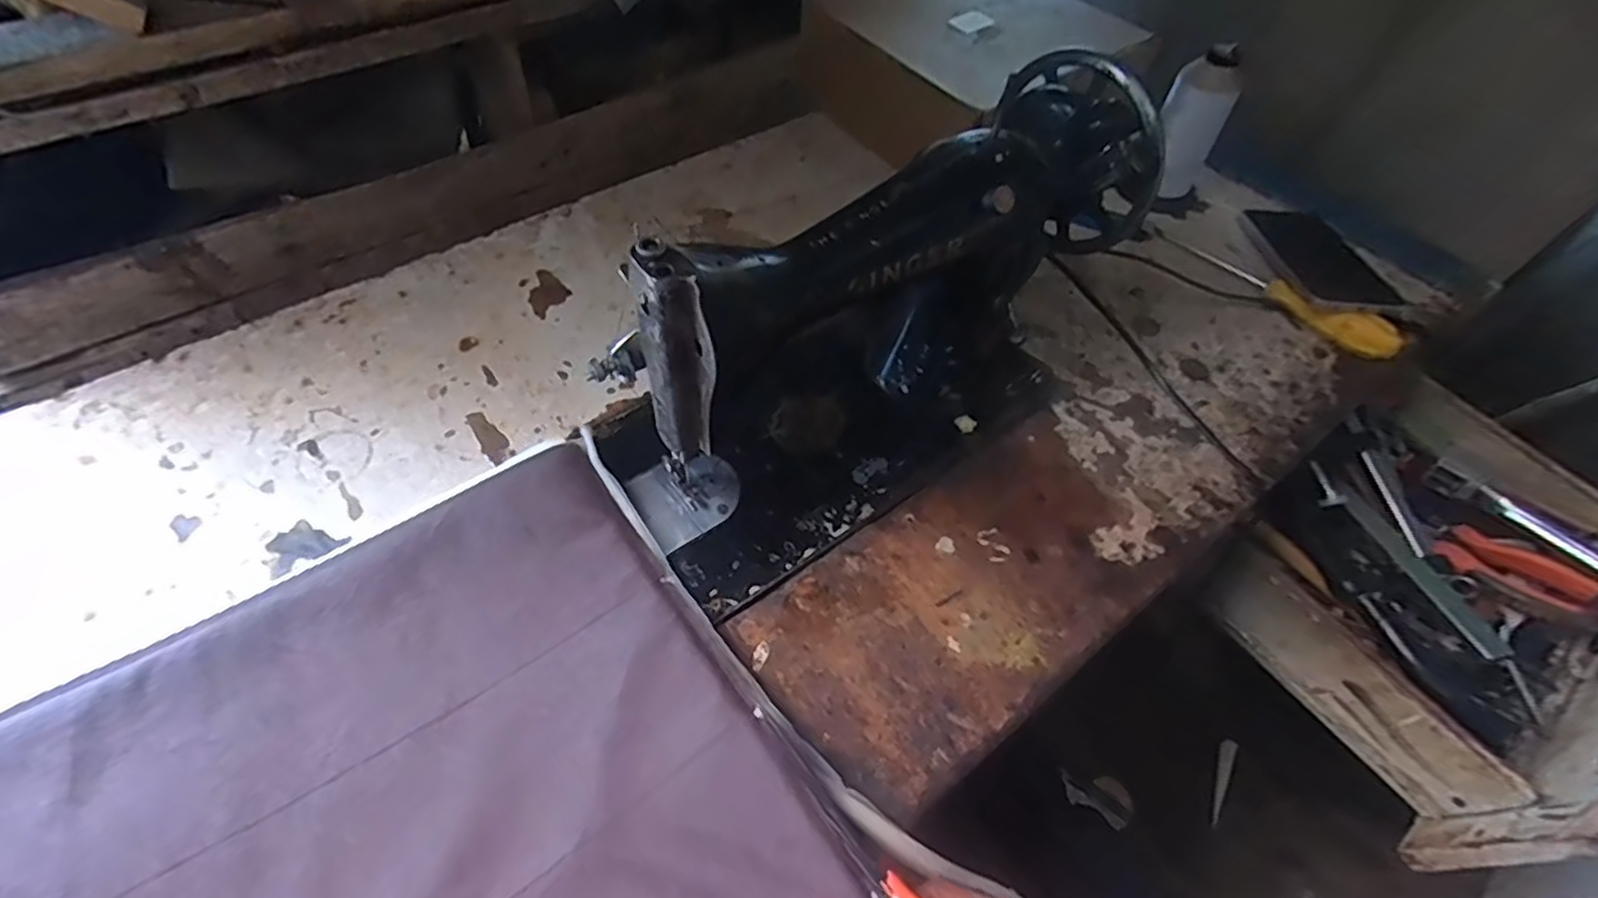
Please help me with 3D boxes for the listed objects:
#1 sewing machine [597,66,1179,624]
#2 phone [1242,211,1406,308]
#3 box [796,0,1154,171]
[{"bbox_3d":[0.044,-0.083,0.443,0.384,0.186,0.154,-30,63,-24],"label":"sewing machine"},{"bbox_3d":[0.471,-0.176,0.633,0.085,0.007,0.165,1,45,1],"label":"phone"},{"bbox_3d":[0.170,-0.393,0.729,0.253,0.112,0.254,-29,63,-24],"label":"box"}]

